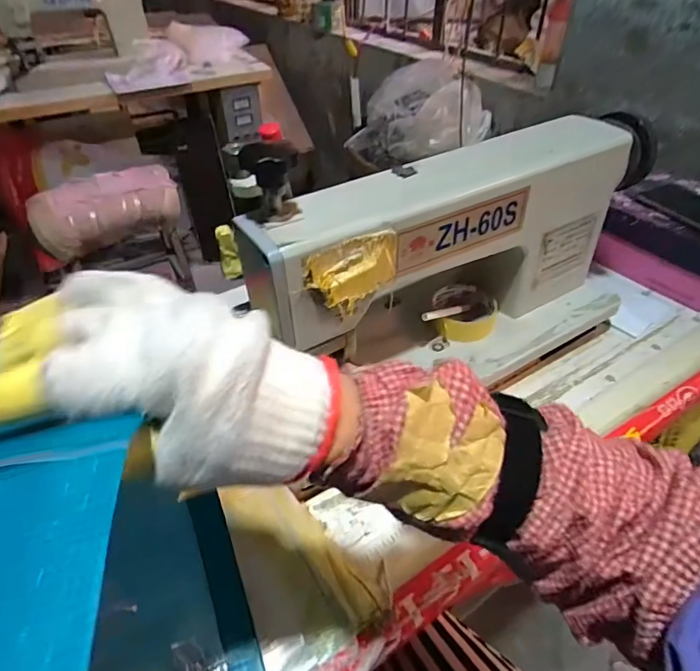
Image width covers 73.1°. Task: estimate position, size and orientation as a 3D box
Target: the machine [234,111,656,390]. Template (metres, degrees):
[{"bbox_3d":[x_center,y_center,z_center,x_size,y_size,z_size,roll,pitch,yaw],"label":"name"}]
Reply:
[{"bbox_3d":[0.126,-0.080,0.534,0.459,0.213,0.177,-20,46,-20],"label":"machine"}]

